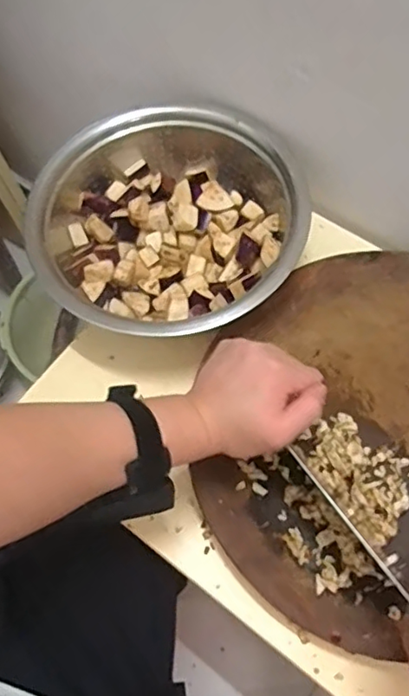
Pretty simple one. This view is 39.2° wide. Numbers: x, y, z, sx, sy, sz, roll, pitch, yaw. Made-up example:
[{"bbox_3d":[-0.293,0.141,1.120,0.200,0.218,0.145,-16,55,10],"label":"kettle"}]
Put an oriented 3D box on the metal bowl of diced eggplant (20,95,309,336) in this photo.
[{"bbox_3d":[-0.039,-0.129,0.624,0.277,0.087,0.277,0,65,1],"label":"metal bowl of diced eggplant"}]

